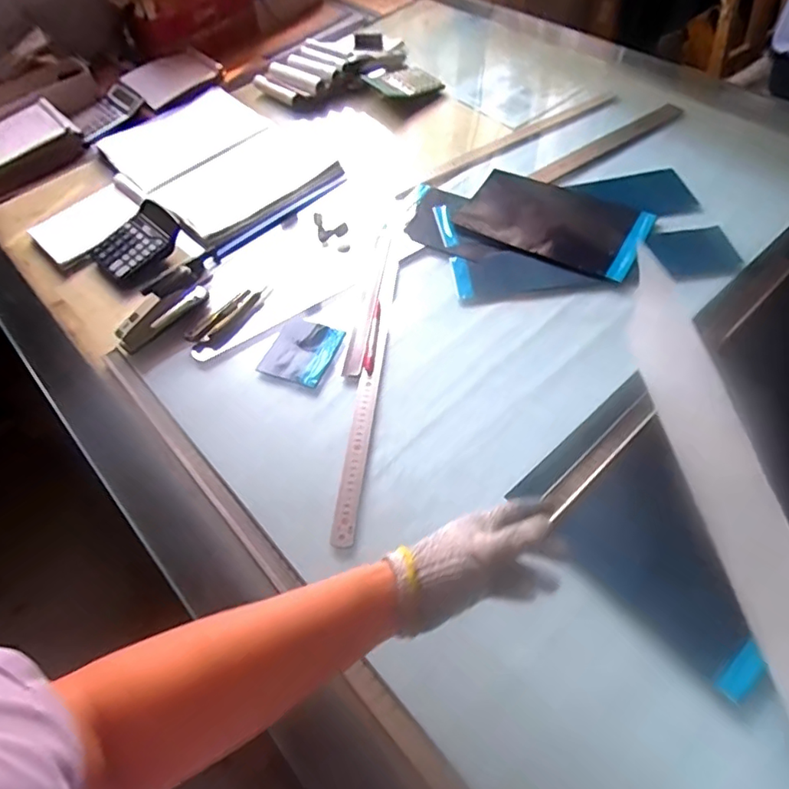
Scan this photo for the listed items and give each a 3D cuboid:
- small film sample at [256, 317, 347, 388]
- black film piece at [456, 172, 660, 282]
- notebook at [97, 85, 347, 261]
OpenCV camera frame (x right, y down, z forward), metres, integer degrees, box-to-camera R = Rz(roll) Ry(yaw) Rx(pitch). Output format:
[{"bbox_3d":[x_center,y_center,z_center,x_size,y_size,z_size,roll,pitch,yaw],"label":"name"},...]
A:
[{"bbox_3d":[-0.136,-0.065,0.810,0.105,0.004,0.106,20,60,19],"label":"small film sample"},{"bbox_3d":[0.272,-0.299,0.941,0.299,0.007,0.181,27,62,23],"label":"black film piece"},{"bbox_3d":[-0.347,-0.485,1.112,0.337,0.061,0.532,-39,60,-20],"label":"notebook"}]

